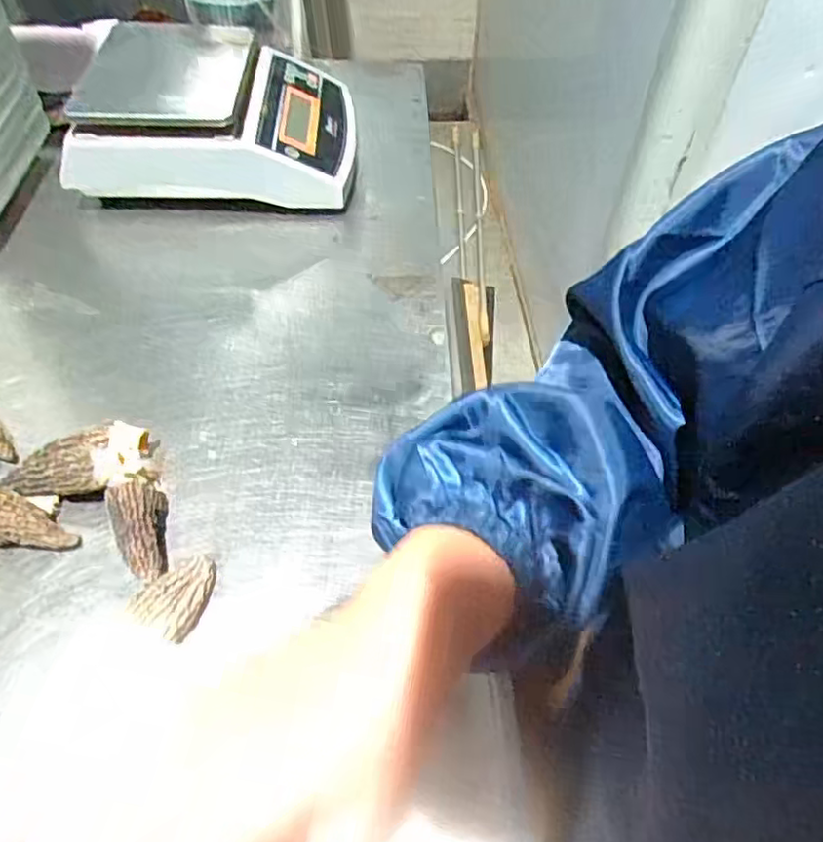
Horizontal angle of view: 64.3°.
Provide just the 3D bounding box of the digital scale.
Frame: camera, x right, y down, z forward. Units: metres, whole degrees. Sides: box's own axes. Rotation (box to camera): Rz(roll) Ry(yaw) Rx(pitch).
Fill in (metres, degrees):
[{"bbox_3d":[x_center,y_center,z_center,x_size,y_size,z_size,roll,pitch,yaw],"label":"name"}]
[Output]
[{"bbox_3d":[-0.180,-0.287,0.620,0.242,0.098,0.178,-1,52,-3],"label":"digital scale"}]

